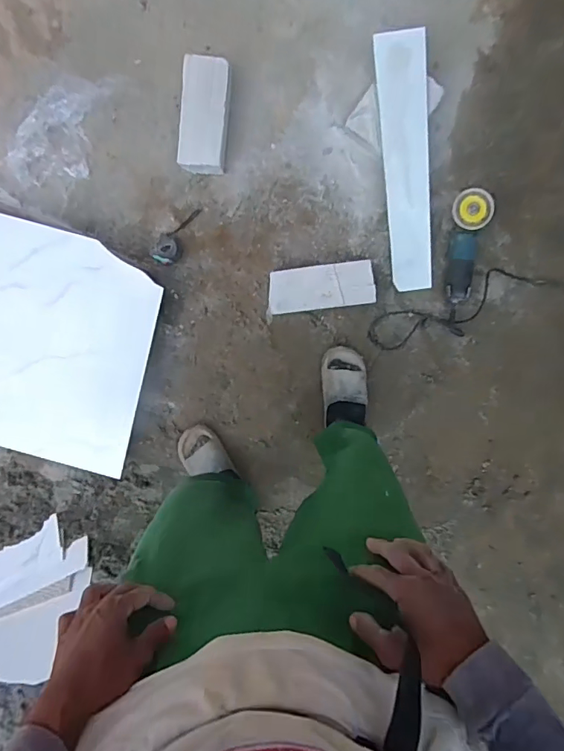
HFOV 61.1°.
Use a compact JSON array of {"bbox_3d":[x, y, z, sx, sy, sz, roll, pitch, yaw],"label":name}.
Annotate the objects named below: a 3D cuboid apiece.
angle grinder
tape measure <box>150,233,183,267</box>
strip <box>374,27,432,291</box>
[{"bbox_3d":[0.481,-0.332,1.236,0.094,0.093,0.272,0,98,1],"label":"angle grinder"},{"bbox_3d":[-0.308,-0.338,1.289,0.069,0.030,0.078,32,97,-3],"label":"tape measure"},{"bbox_3d":[0.317,-0.519,1.209,0.116,0.020,0.594,-7,108,4],"label":"strip"}]

